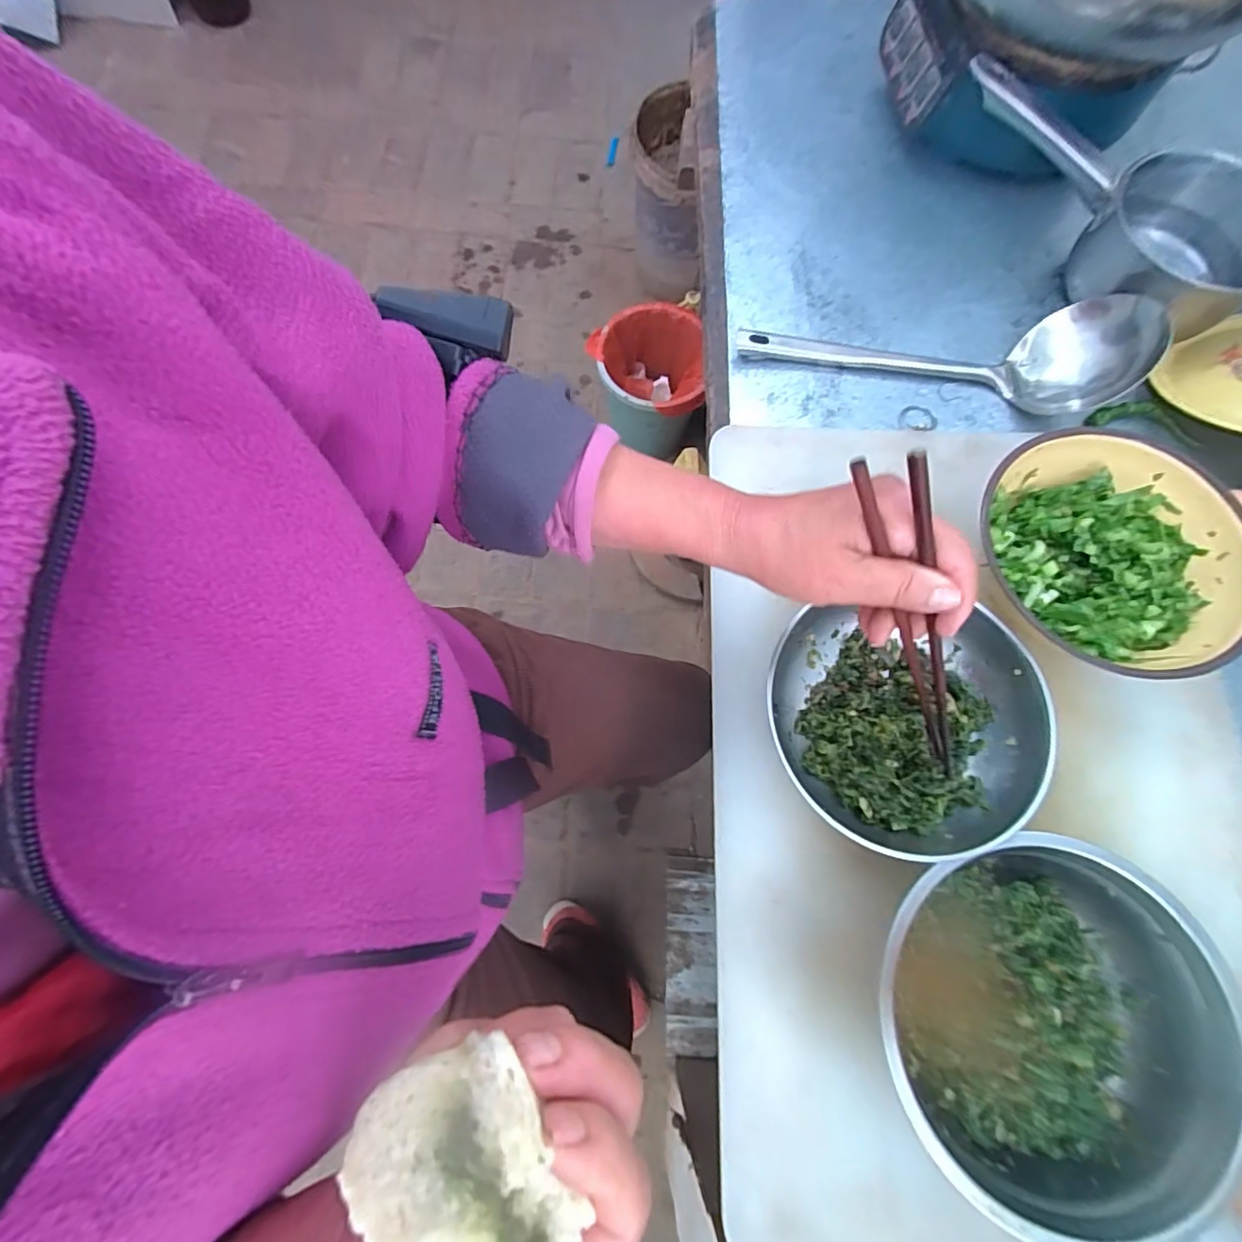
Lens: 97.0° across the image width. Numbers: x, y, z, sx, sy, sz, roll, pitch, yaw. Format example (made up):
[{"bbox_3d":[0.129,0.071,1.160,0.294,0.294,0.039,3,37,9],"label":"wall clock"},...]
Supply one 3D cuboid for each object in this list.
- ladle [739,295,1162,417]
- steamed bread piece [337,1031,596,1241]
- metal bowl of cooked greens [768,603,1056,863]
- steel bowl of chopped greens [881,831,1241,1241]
[{"bbox_3d":[0.284,-0.269,0.497,0.330,0.078,0.097,16,74,5],"label":"ladle"},{"bbox_3d":[-0.034,0.134,0.130,0.039,0.025,0.056,-36,77,-10],"label":"steamed bread piece"},{"bbox_3d":[0.199,0.075,0.398,0.170,0.072,0.164,0,73,0],"label":"metal bowl of cooked greens"},{"bbox_3d":[0.264,0.248,0.351,0.200,0.067,0.208,0,73,0],"label":"steel bowl of chopped greens"}]

